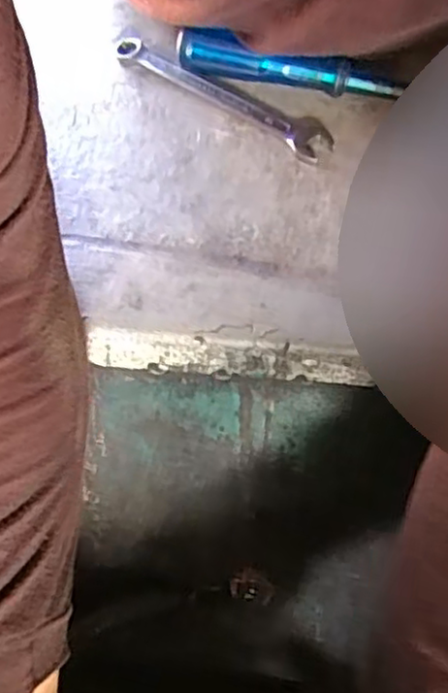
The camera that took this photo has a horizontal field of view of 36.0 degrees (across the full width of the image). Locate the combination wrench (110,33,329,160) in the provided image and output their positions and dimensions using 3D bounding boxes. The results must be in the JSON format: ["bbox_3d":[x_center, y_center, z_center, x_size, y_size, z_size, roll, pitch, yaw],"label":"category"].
[{"bbox_3d":[-0.002,-0.159,0.428,0.157,0.009,0.027,34,68,18],"label":"combination wrench"}]

